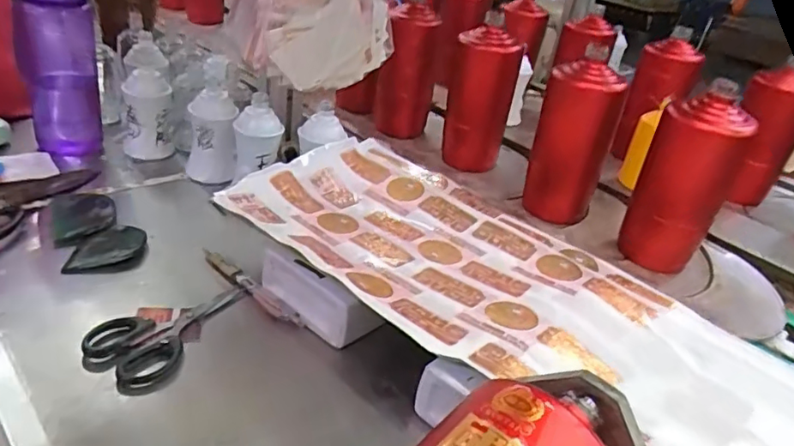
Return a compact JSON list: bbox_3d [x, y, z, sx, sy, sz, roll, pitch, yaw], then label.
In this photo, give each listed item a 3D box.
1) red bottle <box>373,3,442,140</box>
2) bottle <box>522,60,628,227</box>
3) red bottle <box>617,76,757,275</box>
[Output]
[{"bbox_3d":[0.016,-0.216,0.814,0.082,0.179,0.066,10,31,2],"label":"red bottle"},{"bbox_3d":[0.203,-0.090,0.646,0.069,0.173,0.062,-10,36,-27],"label":"bottle"},{"bbox_3d":[0.292,-0.042,0.574,0.059,0.191,0.064,-10,36,-27],"label":"red bottle"}]

